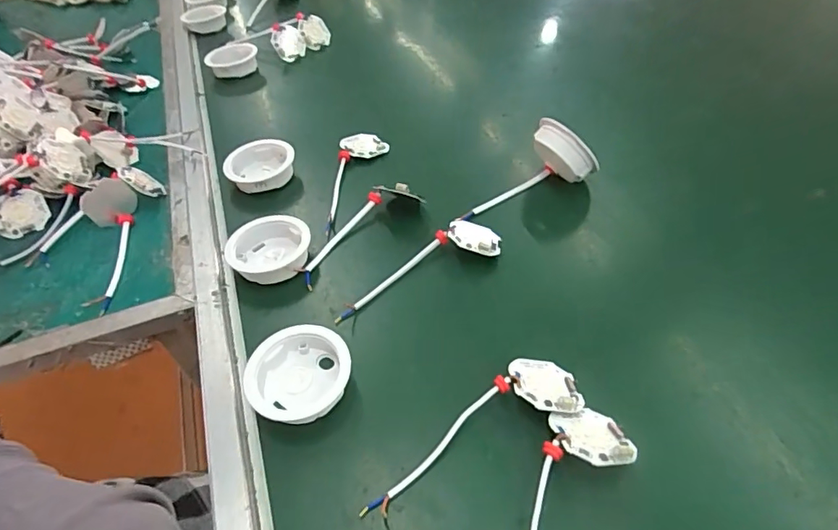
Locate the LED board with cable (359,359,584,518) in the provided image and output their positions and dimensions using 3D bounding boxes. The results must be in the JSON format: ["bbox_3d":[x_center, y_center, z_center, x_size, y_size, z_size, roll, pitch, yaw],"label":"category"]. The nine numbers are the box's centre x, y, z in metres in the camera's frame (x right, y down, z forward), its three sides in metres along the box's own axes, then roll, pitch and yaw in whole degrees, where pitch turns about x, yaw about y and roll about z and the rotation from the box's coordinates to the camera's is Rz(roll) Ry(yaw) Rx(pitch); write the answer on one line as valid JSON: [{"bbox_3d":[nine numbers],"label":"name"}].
[{"bbox_3d":[0.034,0.104,0.333,0.162,0.023,0.049,-21,50,-15],"label":"LED board with cable"}]

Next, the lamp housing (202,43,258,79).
[{"bbox_3d":[-0.265,-0.297,0.725,0.067,0.025,0.073,-8,47,-4],"label":"lamp housing"}]

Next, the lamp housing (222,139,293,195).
[{"bbox_3d":[-0.169,-0.103,0.536,0.072,0.025,0.067,-5,47,-2],"label":"lamp housing"}]

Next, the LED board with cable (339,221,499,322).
[{"bbox_3d":[-0.002,-0.002,0.438,0.161,0.021,0.048,-21,50,-15],"label":"LED board with cable"}]

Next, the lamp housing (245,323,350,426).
[{"bbox_3d":[-0.087,0.079,0.361,0.067,0.025,0.070,-2,47,2],"label":"lamp housing"}]

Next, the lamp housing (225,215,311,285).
[{"bbox_3d":[-0.133,-0.012,0.449,0.072,0.023,0.065,-12,48,-8],"label":"lamp housing"}]

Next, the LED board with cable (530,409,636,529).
[{"bbox_3d":[0.083,0.148,0.286,0.049,0.025,0.158,18,51,19],"label":"LED board with cable"}]

